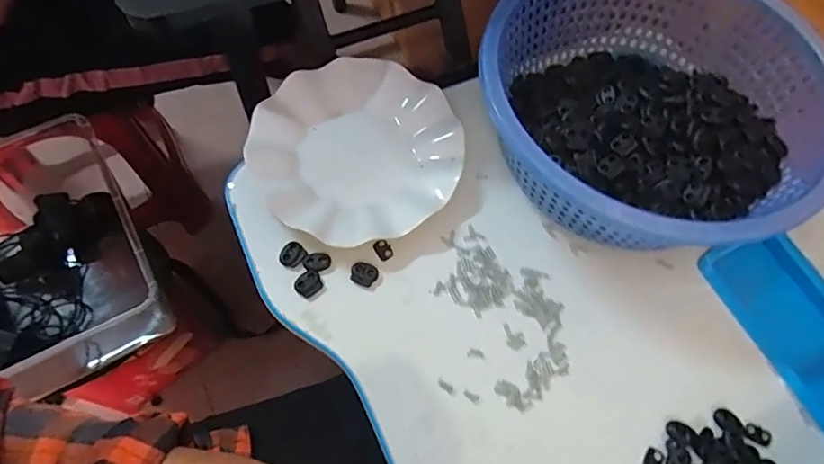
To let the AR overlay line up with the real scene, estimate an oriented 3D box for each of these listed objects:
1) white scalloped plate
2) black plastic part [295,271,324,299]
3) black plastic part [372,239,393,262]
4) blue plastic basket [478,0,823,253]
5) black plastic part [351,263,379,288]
[{"bbox_3d":[-0.048,-0.076,0.469,0.177,0.023,0.176,1,65,-2],"label":"white scalloped plate"},{"bbox_3d":[-0.082,0.041,0.425,0.021,0.005,0.018,-24,68,-13],"label":"black plastic part"},{"bbox_3d":[-0.023,0.015,0.441,0.013,0.007,0.016,-32,70,-16],"label":"black plastic part"},{"bbox_3d":[0.191,-0.102,0.446,0.252,0.099,0.262,1,65,-2],"label":"blue plastic basket"},{"bbox_3d":[-0.038,0.034,0.431,0.021,0.007,0.017,25,66,9],"label":"black plastic part"}]

